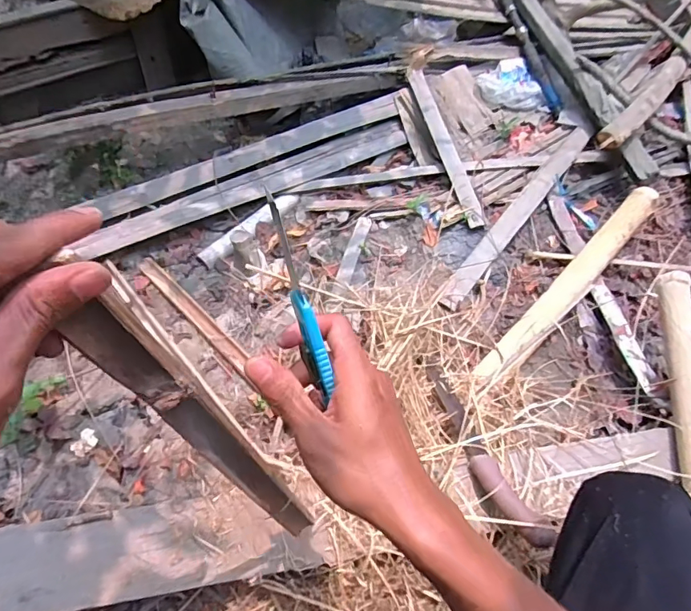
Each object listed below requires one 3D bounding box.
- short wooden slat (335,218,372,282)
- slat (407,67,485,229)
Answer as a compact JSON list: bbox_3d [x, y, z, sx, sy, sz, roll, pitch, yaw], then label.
[{"bbox_3d":[0.019,-0.118,1.013,0.034,0.011,0.191,11,54,11],"label":"short wooden slat"},{"bbox_3d":[0.224,-0.373,1.101,0.043,0.014,0.469,-12,65,-6],"label":"slat"}]

